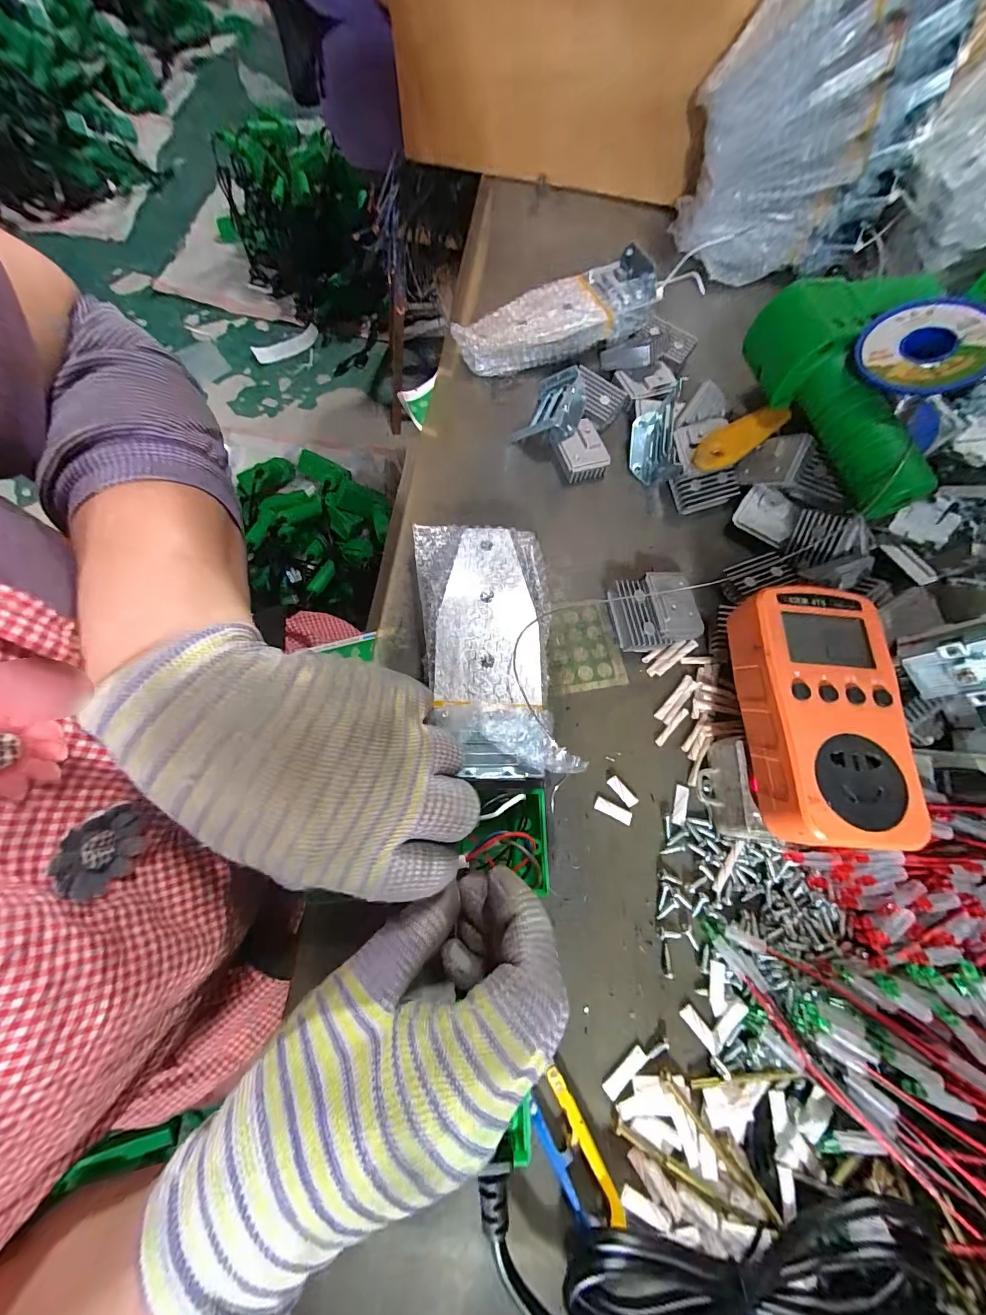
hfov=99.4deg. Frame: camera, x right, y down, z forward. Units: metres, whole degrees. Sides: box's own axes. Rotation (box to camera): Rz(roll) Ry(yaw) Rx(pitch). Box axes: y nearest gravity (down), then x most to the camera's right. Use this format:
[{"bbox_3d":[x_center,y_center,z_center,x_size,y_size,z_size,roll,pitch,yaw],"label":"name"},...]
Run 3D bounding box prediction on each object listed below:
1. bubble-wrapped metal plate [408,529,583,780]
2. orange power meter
[{"bbox_3d":[-0.001,-0.010,0.242,0.076,0.025,0.155,-8,66,-3],"label":"bubble-wrapped metal plate"},{"bbox_3d":[0.165,0.026,0.211,0.065,0.026,0.125,4,72,-2],"label":"orange power meter"}]

